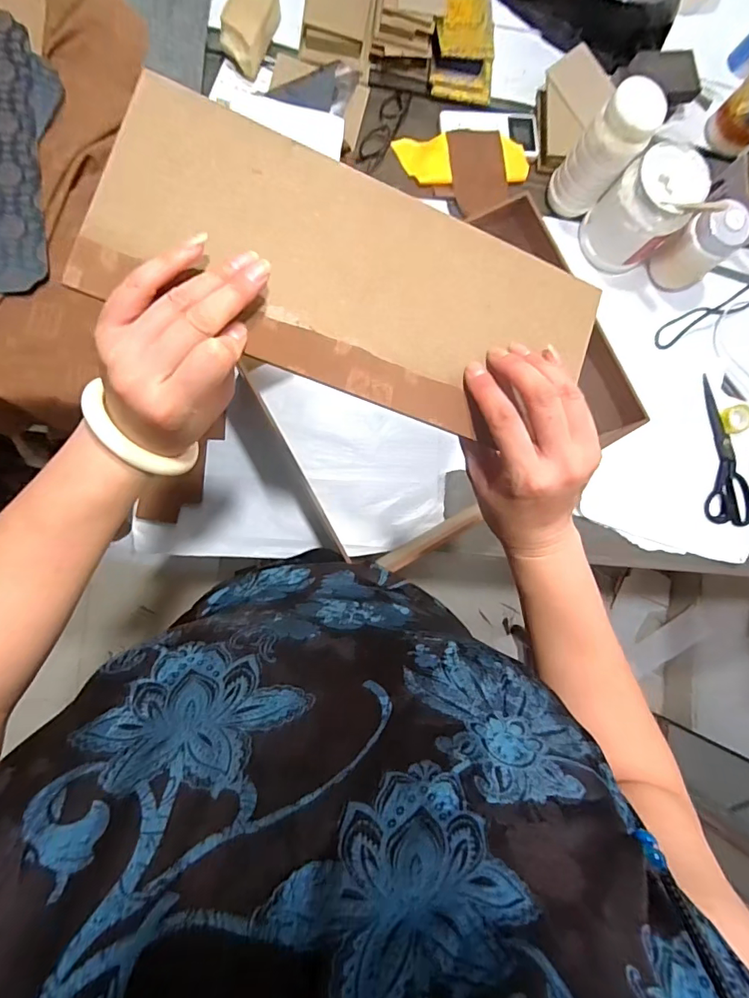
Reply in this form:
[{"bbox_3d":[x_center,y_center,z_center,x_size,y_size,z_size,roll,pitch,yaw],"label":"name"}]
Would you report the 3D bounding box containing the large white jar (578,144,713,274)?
[{"bbox_3d":[0.393,-0.424,0.710,0.100,0.137,0.115,-36,92,-8],"label":"large white jar"}]

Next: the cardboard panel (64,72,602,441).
[{"bbox_3d":[-0.006,-0.132,0.297,0.304,0.010,0.133,16,84,-13],"label":"cardboard panel"}]

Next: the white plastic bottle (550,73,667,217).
[{"bbox_3d":[0.315,-0.480,0.679,0.075,0.176,0.066,39,82,-4],"label":"white plastic bottle"}]

